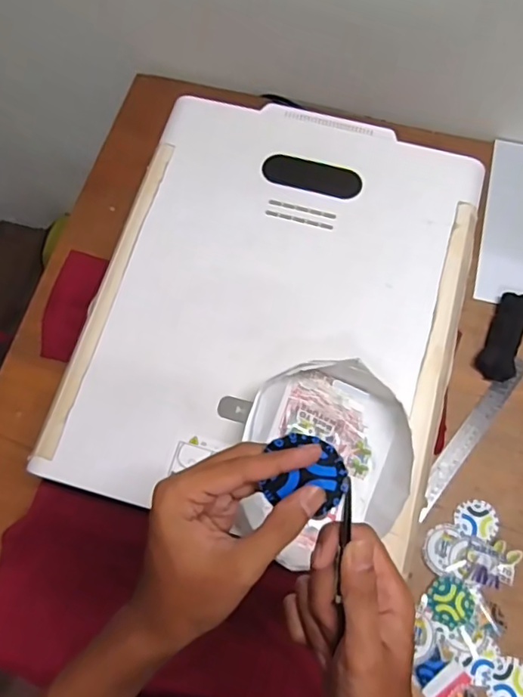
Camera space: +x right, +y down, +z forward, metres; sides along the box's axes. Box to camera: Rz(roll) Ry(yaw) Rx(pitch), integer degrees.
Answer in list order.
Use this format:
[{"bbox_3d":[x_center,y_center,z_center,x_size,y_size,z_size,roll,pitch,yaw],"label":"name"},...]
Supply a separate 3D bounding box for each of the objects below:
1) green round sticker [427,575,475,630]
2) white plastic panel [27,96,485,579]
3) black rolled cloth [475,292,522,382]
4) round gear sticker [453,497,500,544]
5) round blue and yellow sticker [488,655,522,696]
[{"bbox_3d":[0.228,0.306,0.662,0.050,0.004,0.055,-1,71,2],"label":"green round sticker"},{"bbox_3d":[0.022,-0.056,0.627,0.398,0.020,0.496,14,72,7],"label":"white plastic panel"},{"bbox_3d":[0.339,-0.016,0.763,0.046,0.027,0.124,21,73,9],"label":"black rolled cloth"},{"bbox_3d":[0.273,0.214,0.697,0.054,0.005,0.051,-1,64,2],"label":"round gear sticker"},{"bbox_3d":[0.290,0.390,0.637,0.049,0.006,0.055,18,72,8],"label":"round blue and yellow sticker"}]

